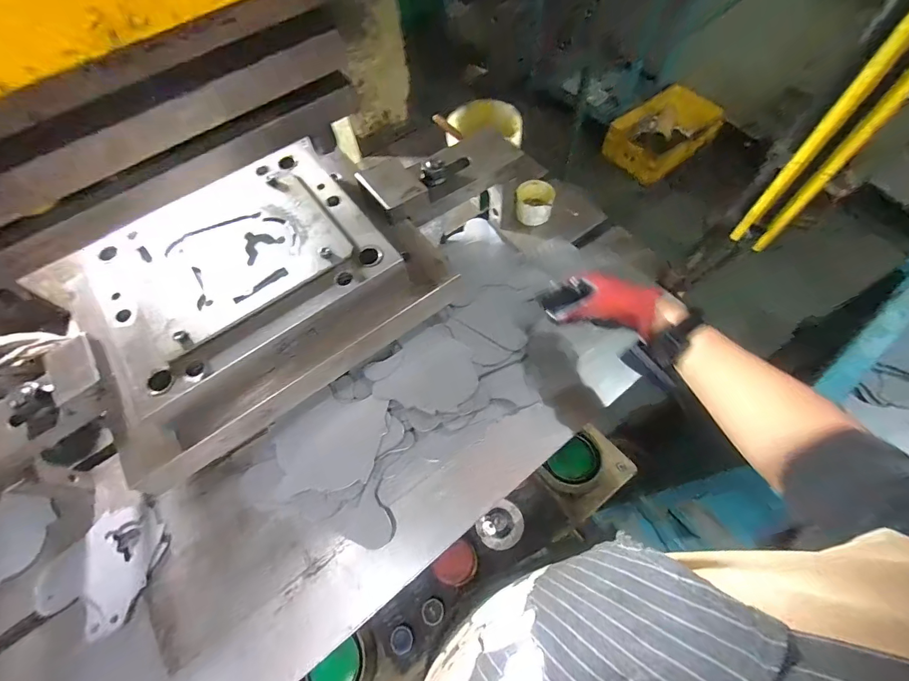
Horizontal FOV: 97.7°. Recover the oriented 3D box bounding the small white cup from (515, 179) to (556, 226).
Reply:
[{"bbox_3d":[0.147,-0.258,0.732,0.069,0.050,0.075,-2,62,3],"label":"small white cup"}]

